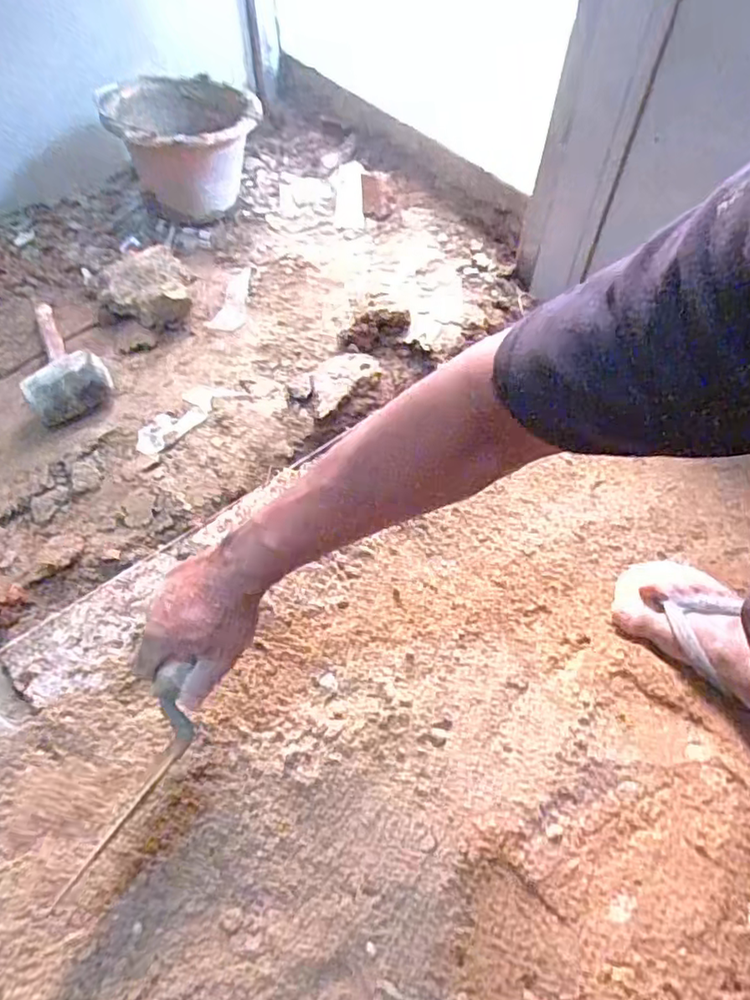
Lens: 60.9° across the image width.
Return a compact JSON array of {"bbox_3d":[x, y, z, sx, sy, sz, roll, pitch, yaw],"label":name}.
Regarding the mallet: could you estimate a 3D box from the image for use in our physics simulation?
[{"bbox_3d":[-0.465,-0.217,0.898,0.101,0.089,0.281,-28,61,-20],"label":"mallet"}]

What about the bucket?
[{"bbox_3d":[-0.317,-0.602,1.092,0.206,0.164,0.250,-29,61,-18],"label":"bucket"}]

